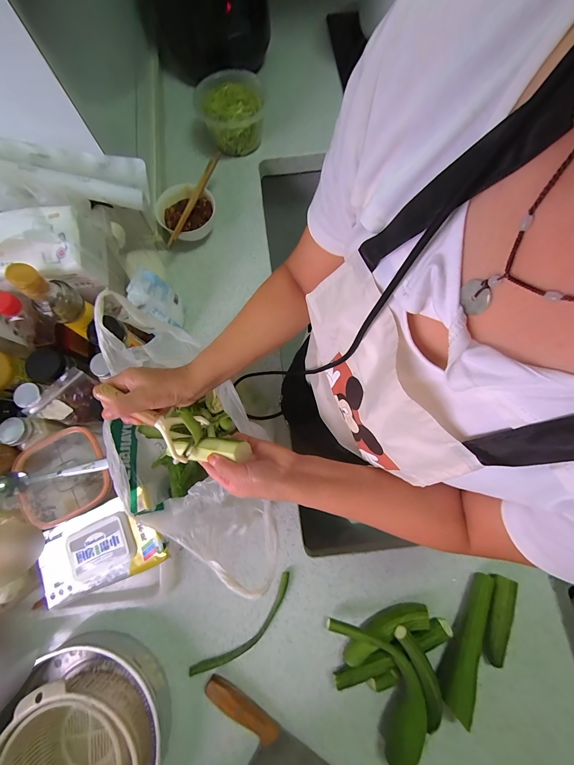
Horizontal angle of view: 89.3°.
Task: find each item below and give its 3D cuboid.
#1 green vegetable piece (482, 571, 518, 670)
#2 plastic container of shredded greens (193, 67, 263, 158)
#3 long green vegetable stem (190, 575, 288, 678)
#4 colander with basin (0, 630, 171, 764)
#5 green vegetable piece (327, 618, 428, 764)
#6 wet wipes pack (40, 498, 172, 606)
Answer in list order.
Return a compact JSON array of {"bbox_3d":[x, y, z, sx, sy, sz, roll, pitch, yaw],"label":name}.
[{"bbox_3d":[0.341,0.382,0.470,0.037,0.026,0.126,18,77,6],"label":"green vegetable piece"},{"bbox_3d":[-0.134,-0.654,0.721,0.157,0.103,0.171,-12,76,-2],"label":"plastic container of shredded greens"},{"bbox_3d":[-0.065,0.411,0.481,0.206,0.011,0.045,-41,78,-9],"label":"long green vegetable stem"},{"bbox_3d":[-0.307,0.520,0.418,0.237,0.097,0.216,0,76,1],"label":"colander with basin"},{"bbox_3d":[0.151,0.460,0.452,0.094,0.040,0.206,-25,76,-5],"label":"green vegetable piece"},{"bbox_3d":[-0.285,0.249,0.439,0.200,0.035,0.111,-21,76,-4],"label":"wet wipes pack"}]

